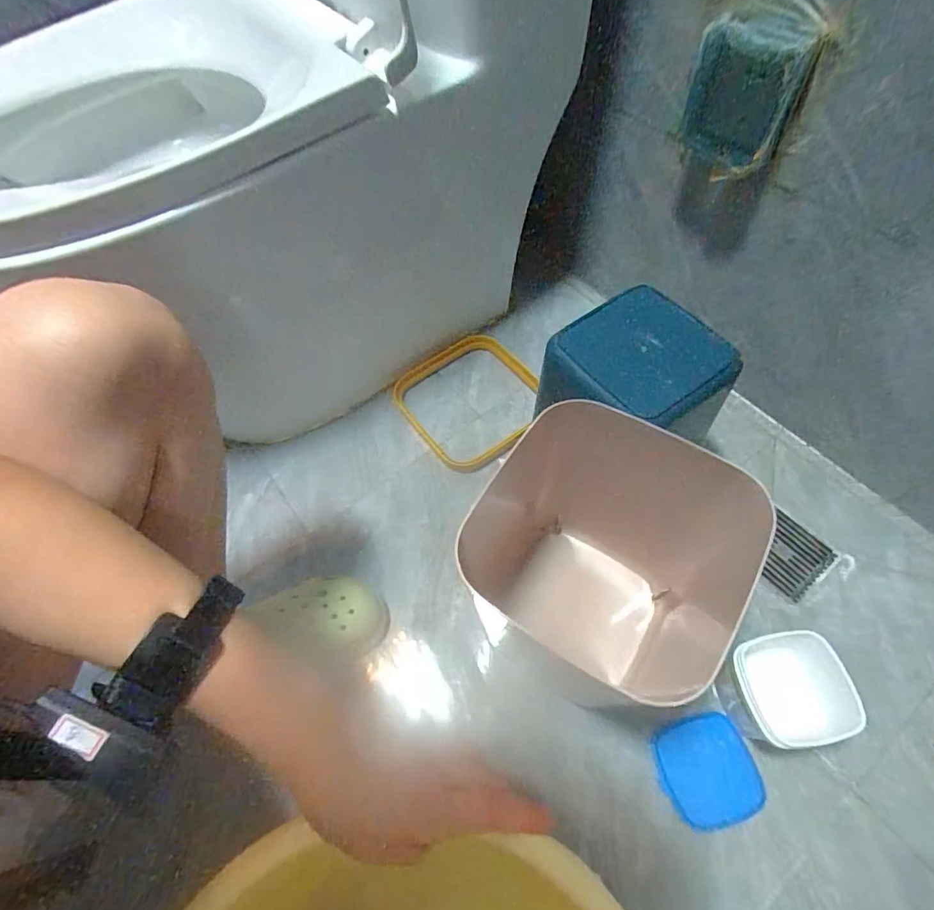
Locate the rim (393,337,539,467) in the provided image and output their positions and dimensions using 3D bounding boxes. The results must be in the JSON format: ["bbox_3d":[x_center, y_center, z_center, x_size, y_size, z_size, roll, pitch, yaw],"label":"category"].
[{"bbox_3d":[0.007,-0.093,0.763,0.196,0.023,0.210,-32,62,-14],"label":"rim"}]

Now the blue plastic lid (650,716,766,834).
[{"bbox_3d":[0.251,0.329,0.522,0.098,0.010,0.094,-2,59,3],"label":"blue plastic lid"}]

